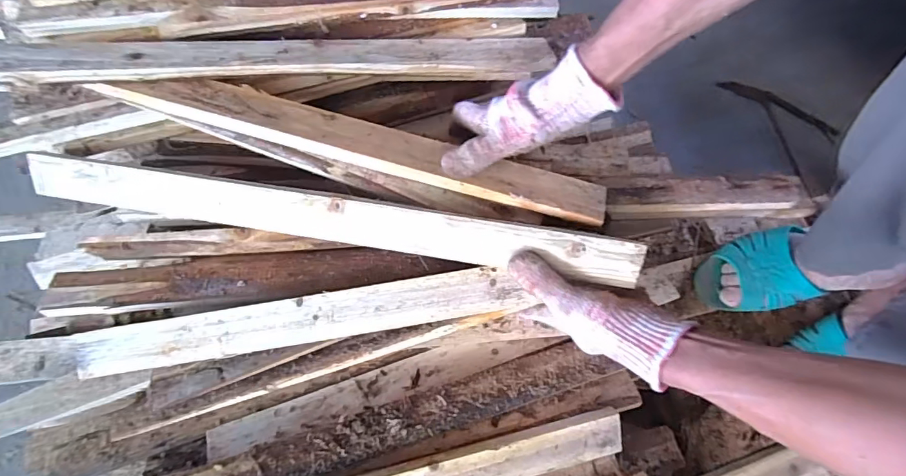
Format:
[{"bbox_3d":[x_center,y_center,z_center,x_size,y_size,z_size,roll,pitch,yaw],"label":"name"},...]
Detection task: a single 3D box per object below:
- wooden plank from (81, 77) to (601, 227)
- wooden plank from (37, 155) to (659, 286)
[{"bbox_3d":[-0.086,-0.088,0.423,0.447,0.017,0.044,15,67,3],"label":"wooden plank"},{"bbox_3d":[-0.121,-0.021,0.419,0.557,0.029,0.034,8,66,7],"label":"wooden plank"}]

